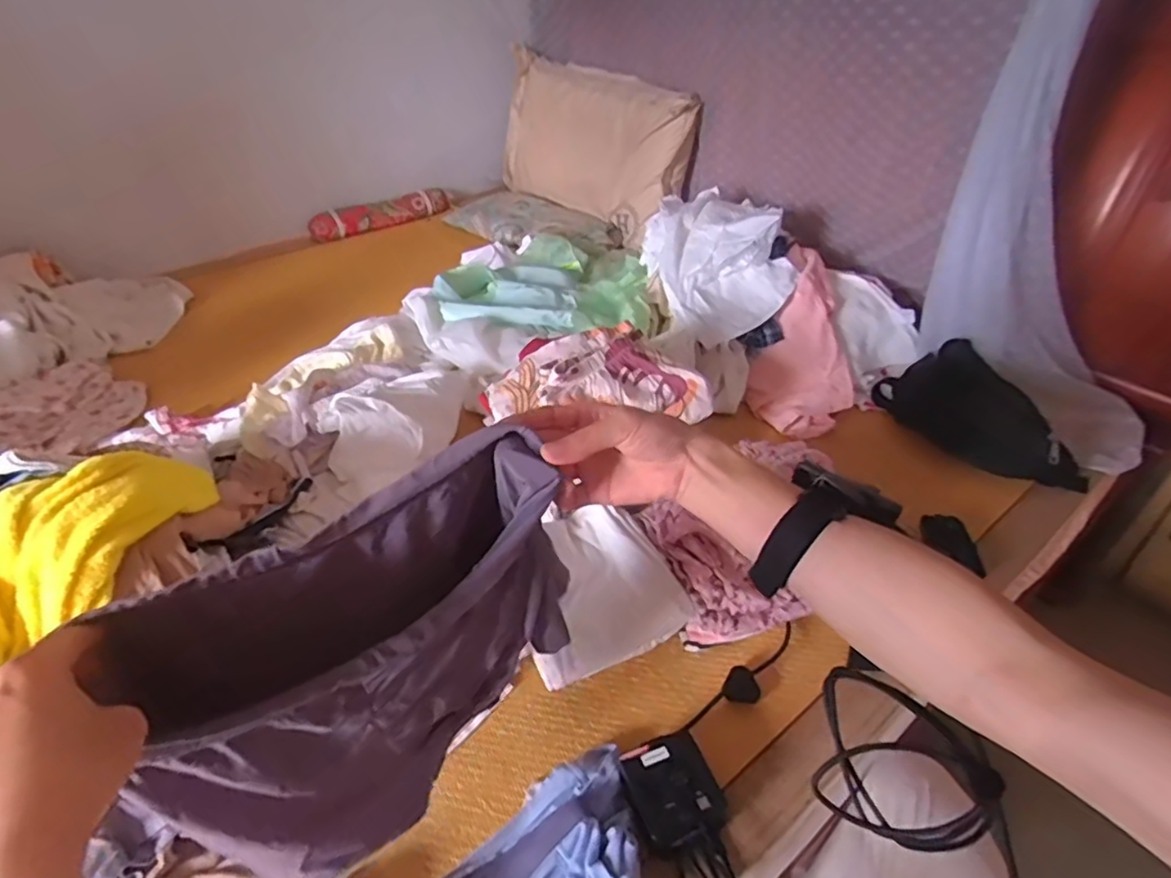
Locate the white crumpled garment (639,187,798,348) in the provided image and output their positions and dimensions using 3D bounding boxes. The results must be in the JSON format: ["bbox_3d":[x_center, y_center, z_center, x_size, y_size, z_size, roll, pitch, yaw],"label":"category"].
[{"bbox_3d":[0.262,-0.351,1.215,0.233,0.142,0.380,-10,39,-11],"label":"white crumpled garment"}]

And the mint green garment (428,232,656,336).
[{"bbox_3d":[-0.099,-0.343,1.373,0.441,0.095,0.503,-1,38,0],"label":"mint green garment"}]

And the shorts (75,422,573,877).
[{"bbox_3d":[-0.136,0.155,0.427,0.266,0.271,0.084,-20,42,-22],"label":"shorts"}]

